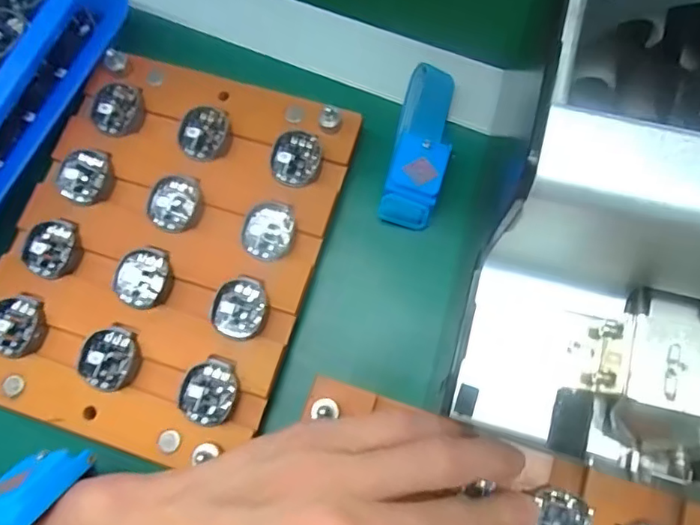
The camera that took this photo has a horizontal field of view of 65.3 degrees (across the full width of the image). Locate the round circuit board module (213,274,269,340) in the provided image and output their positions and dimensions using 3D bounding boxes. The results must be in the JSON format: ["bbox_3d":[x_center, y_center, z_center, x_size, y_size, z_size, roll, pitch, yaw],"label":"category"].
[{"bbox_3d":[-0.050,0.021,0.252,0.023,0.004,0.028,18,76,10],"label":"round circuit board module"}]

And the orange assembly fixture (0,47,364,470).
[{"bbox_3d":[-0.090,-0.008,0.263,0.143,0.014,0.182,17,76,9],"label":"orange assembly fixture"}]

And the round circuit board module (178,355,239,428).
[{"bbox_3d":[-0.062,0.057,0.242,0.022,0.007,0.029,18,76,10],"label":"round circuit board module"}]

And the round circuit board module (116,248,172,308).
[{"bbox_3d":[-0.097,0.007,0.257,0.023,0.006,0.028,24,77,11],"label":"round circuit board module"}]

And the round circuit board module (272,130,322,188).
[{"bbox_3d":[-0.026,-0.051,0.270,0.023,0.006,0.027,2,74,5],"label":"round circuit board module"}]

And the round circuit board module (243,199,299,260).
[{"bbox_3d":[-0.038,-0.016,0.262,0.024,0.004,0.029,16,75,6],"label":"round circuit board module"}]

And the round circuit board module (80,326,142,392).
[{"bbox_3d":[-0.109,0.044,0.249,0.024,0.007,0.027,20,76,10],"label":"round circuit board module"}]

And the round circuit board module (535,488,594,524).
[{"bbox_3d":[0.087,0.106,0.222,0.022,0.004,0.023,16,76,9],"label":"round circuit board module"}]

